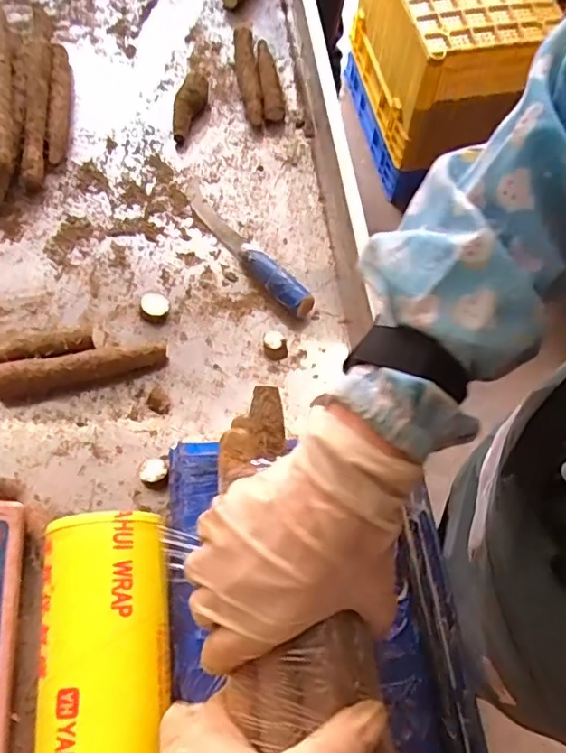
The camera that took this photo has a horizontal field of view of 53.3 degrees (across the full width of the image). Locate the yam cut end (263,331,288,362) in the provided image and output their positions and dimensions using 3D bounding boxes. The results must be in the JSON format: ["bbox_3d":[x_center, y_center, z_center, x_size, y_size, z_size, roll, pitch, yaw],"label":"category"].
[{"bbox_3d":[-0.007,-0.030,0.528,0.022,0.018,0.023,0,63,0],"label":"yam cut end"}]

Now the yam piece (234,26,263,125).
[{"bbox_3d":[-0.044,-0.370,0.683,0.023,0.022,0.161,-7,64,-3],"label":"yam piece"}]

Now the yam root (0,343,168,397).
[{"bbox_3d":[-0.187,-0.008,0.512,0.158,0.033,0.030,-12,64,-6],"label":"yam root"}]

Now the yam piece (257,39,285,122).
[{"bbox_3d":[-0.019,-0.368,0.684,0.023,0.025,0.140,-7,64,-3],"label":"yam piece"}]

